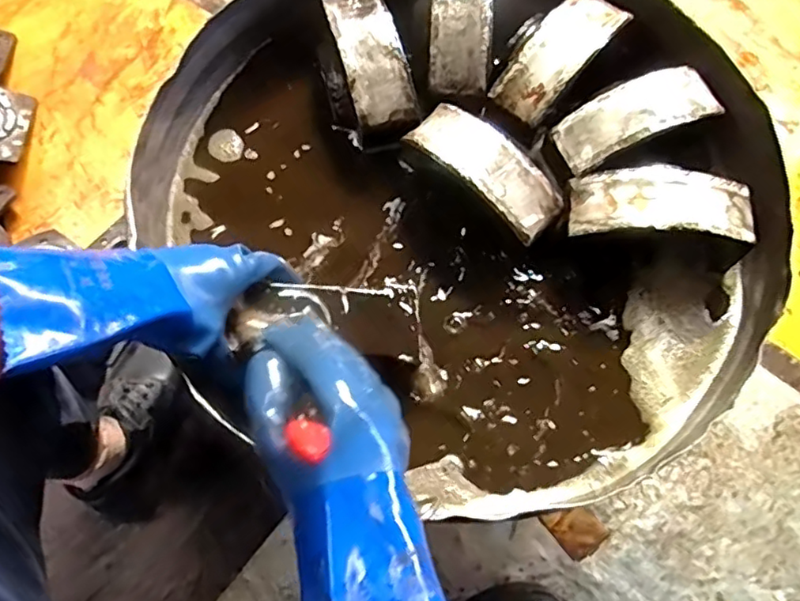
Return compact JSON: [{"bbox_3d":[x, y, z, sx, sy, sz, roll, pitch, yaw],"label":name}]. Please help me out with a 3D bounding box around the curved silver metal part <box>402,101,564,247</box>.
[{"bbox_3d":[0.081,-0.124,0.557,0.155,0.031,0.062,42,78,11],"label":"curved silver metal part"}]

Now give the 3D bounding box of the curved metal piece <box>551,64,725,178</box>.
[{"bbox_3d":[0.224,-0.177,0.563,0.154,0.029,0.063,-23,75,-7],"label":"curved metal piece"}]

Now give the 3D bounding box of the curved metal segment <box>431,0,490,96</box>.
[{"bbox_3d":[0.061,-0.282,0.600,0.055,0.033,0.152,3,73,1],"label":"curved metal segment"}]

